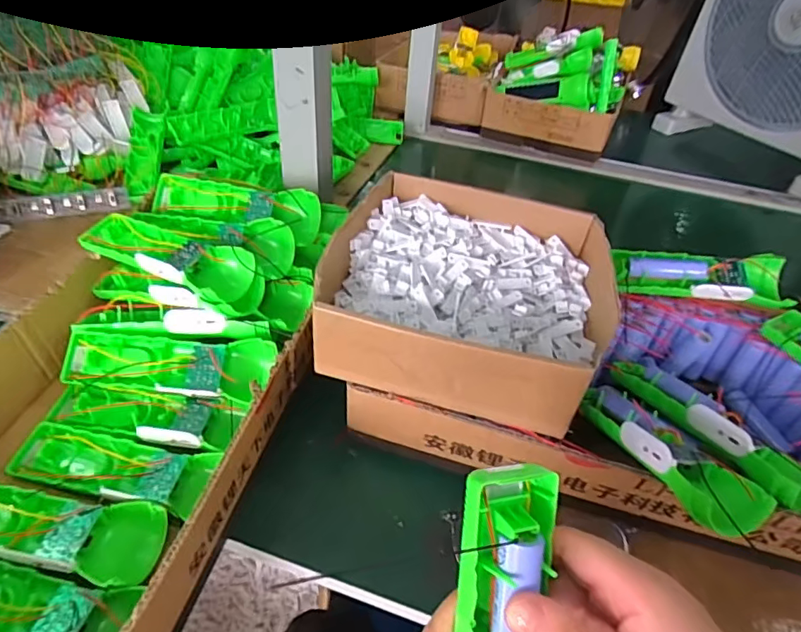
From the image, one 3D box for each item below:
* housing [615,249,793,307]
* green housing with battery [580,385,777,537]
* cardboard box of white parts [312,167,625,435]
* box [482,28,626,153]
[{"bbox_3d":[0.277,-0.035,0.474,0.152,0.032,0.060,6,42,2],"label":"housing"},{"bbox_3d":[0.177,0.090,0.356,0.056,0.033,0.151,-11,26,-16],"label":"green housing with battery"},{"bbox_3d":[0.056,-0.025,0.418,0.211,0.062,0.206,13,43,9],"label":"cardboard box of white parts"},{"bbox_3d":[0.268,-0.399,0.881,0.222,0.132,0.185,18,44,15],"label":"box"}]

